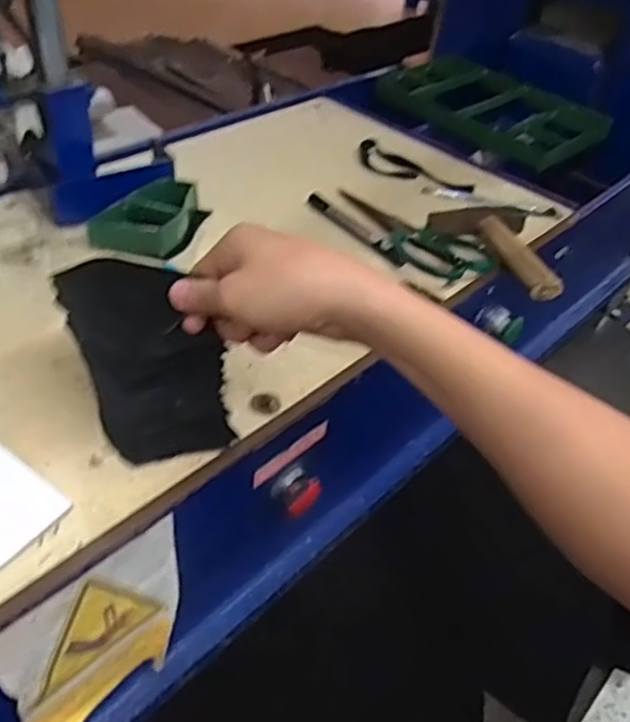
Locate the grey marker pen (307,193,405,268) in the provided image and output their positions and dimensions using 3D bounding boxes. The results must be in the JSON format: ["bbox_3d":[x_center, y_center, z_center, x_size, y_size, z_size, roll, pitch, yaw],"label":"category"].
[{"bbox_3d":[0.042,-0.141,0.697,0.016,0.008,0.145,-27,52,-31],"label":"grey marker pen"}]

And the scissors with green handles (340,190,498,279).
[{"bbox_3d":[0.102,-0.147,0.708,0.082,0.017,0.189,-15,46,-22],"label":"scissors with green handles"}]

